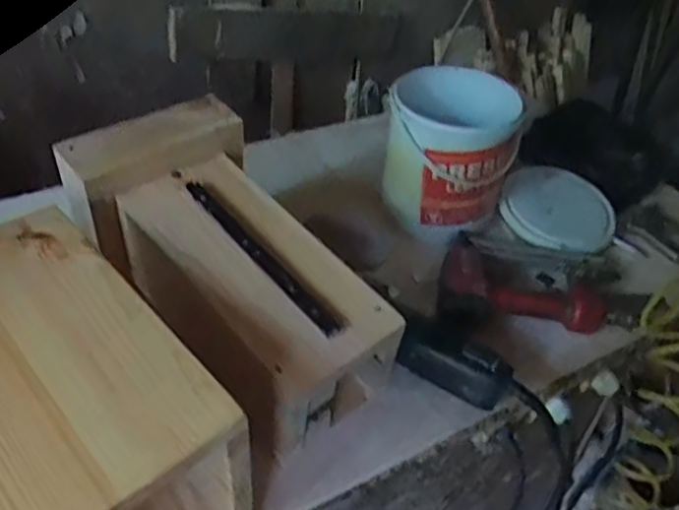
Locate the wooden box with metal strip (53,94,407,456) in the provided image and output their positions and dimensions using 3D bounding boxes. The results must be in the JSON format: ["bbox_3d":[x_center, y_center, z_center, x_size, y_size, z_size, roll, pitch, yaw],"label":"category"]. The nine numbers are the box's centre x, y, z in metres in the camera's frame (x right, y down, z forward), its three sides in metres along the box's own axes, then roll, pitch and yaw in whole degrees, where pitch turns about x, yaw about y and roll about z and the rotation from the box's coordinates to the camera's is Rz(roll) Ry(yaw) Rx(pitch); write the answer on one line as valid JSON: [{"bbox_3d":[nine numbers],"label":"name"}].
[{"bbox_3d":[-0.123,0.012,0.660,0.201,0.136,0.391,-28,63,-34],"label":"wooden box with metal strip"}]

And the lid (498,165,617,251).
[{"bbox_3d":[0.330,-0.072,0.905,0.165,0.030,0.160,1,52,-2],"label":"lid"}]

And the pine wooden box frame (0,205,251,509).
[{"bbox_3d":[-0.244,0.143,0.510,0.184,0.197,0.298,-29,51,-35],"label":"pine wooden box frame"}]

